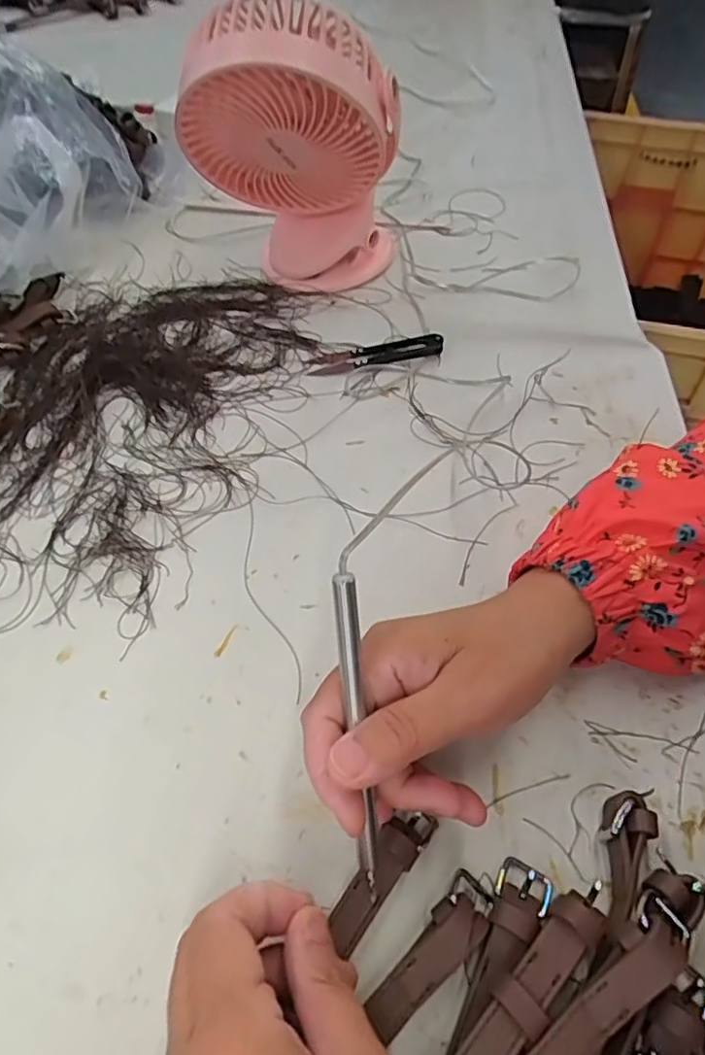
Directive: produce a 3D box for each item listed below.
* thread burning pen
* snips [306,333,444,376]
[{"bbox_3d":[0.003,0.085,0.242,0.009,0.006,0.138,-6,100,-7],"label":"thread burning pen"},{"bbox_3d":[0.018,-0.131,0.451,0.098,0.012,0.022,-8,57,-9],"label":"snips"}]

